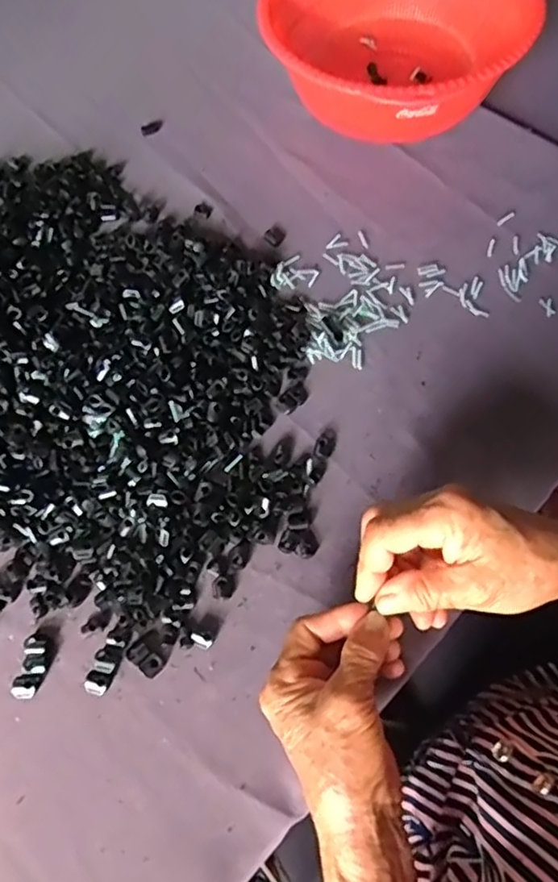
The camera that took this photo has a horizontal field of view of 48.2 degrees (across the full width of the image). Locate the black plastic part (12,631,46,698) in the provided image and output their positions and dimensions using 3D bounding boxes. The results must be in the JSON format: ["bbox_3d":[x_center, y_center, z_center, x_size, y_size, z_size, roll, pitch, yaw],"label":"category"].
[{"bbox_3d":[-0.156,0.142,0.394,0.016,0.007,0.038,3,64,4],"label":"black plastic part"}]

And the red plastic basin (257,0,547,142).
[{"bbox_3d":[0.102,-0.346,0.563,0.219,0.096,0.221,-1,64,2],"label":"red plastic basin"}]

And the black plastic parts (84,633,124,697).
[{"bbox_3d":[-0.109,0.140,0.393,0.014,0.005,0.036,17,66,10],"label":"black plastic parts"}]

